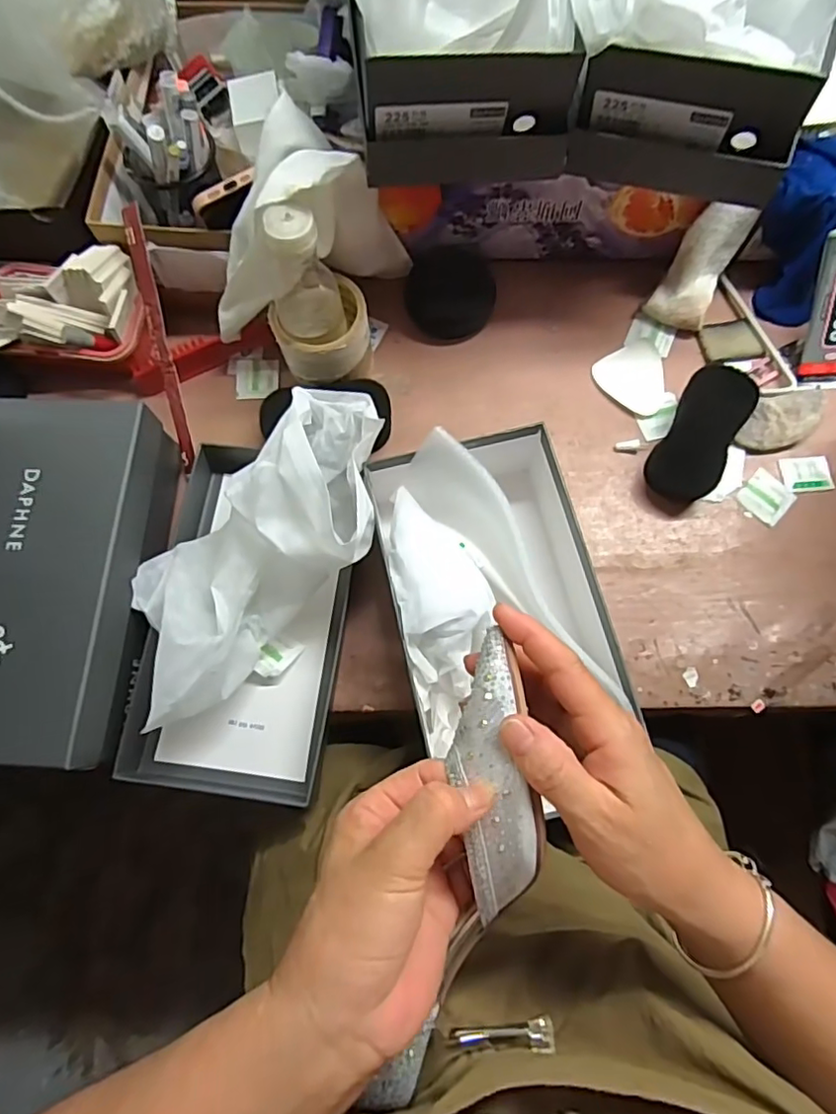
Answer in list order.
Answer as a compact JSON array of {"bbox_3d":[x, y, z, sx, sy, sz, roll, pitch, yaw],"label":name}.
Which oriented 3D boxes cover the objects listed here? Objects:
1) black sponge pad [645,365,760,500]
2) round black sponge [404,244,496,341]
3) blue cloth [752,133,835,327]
[{"bbox_3d":[0.267,-0.117,0.552,0.062,0.029,0.123,26,98,9],"label":"black sponge pad"},{"bbox_3d":[0.034,-0.281,0.624,0.092,0.032,0.087,0,74,2],"label":"round black sponge"},{"bbox_3d":[0.385,-0.312,0.564,0.132,0.123,0.099,38,79,11],"label":"blue cloth"}]

